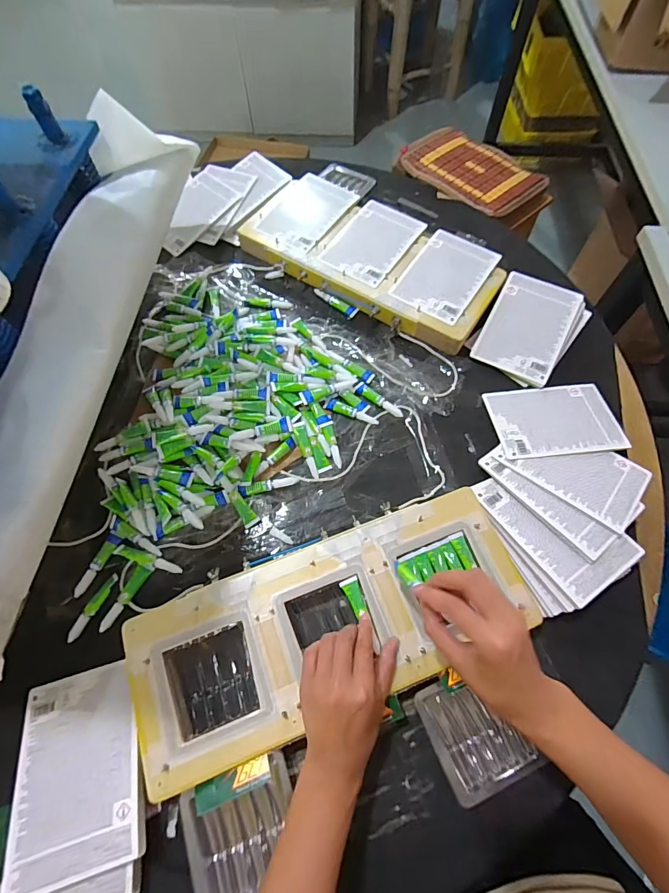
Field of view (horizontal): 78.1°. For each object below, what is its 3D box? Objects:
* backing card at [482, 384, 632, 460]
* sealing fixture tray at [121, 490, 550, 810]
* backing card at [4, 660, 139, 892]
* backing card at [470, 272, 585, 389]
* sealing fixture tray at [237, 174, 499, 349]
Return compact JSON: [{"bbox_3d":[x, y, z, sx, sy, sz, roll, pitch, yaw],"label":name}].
[{"bbox_3d":[0.306,-0.039,0.574,0.166,0.009,0.113,-5,57,-2],"label":"backing card"},{"bbox_3d":[-0.001,0.189,0.453,0.425,0.025,0.173,-24,66,-10],"label":"sealing fixture tray"},{"bbox_3d":[-0.252,0.313,0.406,0.114,0.008,0.168,-16,51,-7],"label":"backing card"},{"bbox_3d":[0.296,-0.185,0.633,0.118,0.010,0.170,26,79,15],"label":"backing card"},{"bbox_3d":[0.066,-0.319,0.694,0.415,0.049,0.207,33,69,16],"label":"sealing fixture tray"}]

